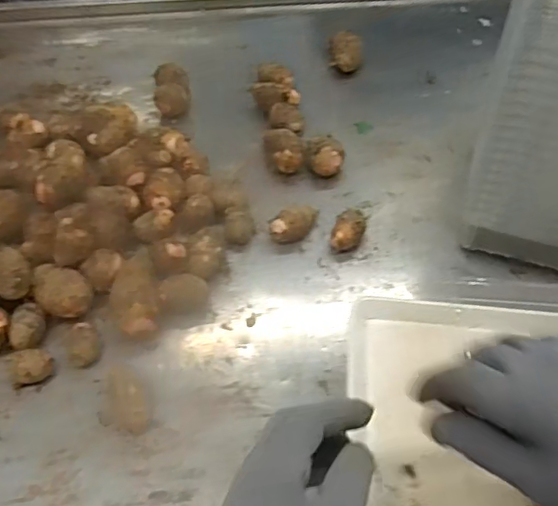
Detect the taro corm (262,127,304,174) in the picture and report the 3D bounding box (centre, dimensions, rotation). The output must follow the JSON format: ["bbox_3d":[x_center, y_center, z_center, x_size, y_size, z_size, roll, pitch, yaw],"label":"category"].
[{"bbox_3d":[0.006,-0.133,0.782,0.048,0.054,0.055,-4,52,-4],"label":"taro corm"}]

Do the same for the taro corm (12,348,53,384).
[{"bbox_3d":[-0.248,0.119,0.590,0.037,0.030,0.033,-29,58,-22],"label":"taro corm"}]

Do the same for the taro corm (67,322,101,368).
[{"bbox_3d":[-0.201,0.097,0.598,0.028,0.028,0.041,1,52,-1],"label":"taro corm"}]

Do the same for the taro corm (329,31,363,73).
[{"bbox_3d":[0.108,-0.327,0.941,0.048,0.054,0.072,2,52,0],"label":"taro corm"}]

